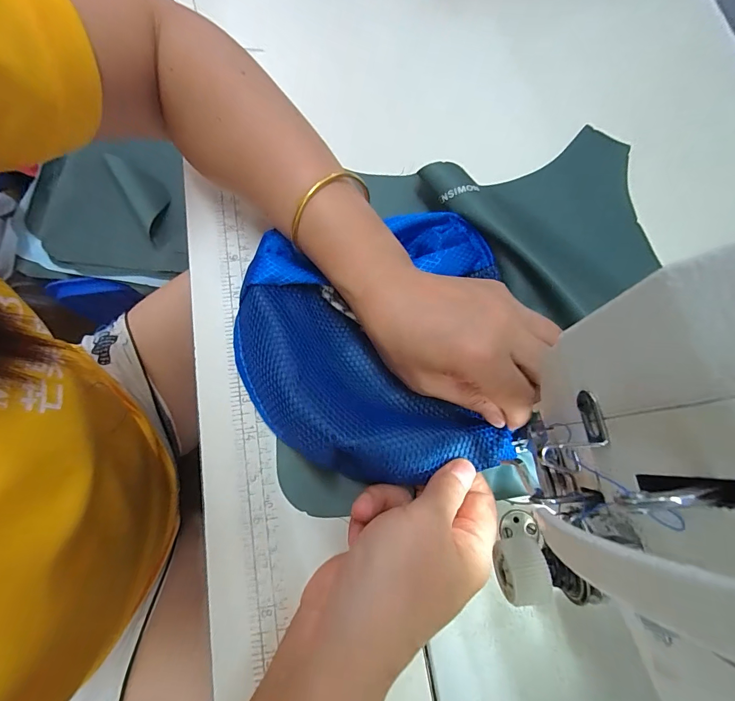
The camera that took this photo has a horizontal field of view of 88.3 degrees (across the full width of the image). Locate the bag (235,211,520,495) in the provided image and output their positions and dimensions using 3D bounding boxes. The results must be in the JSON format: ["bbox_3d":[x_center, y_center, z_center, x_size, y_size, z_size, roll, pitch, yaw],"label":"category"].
[{"bbox_3d":[0.003,-0.008,0.252,0.170,0.038,0.177,-1,74,-1],"label":"bag"}]

